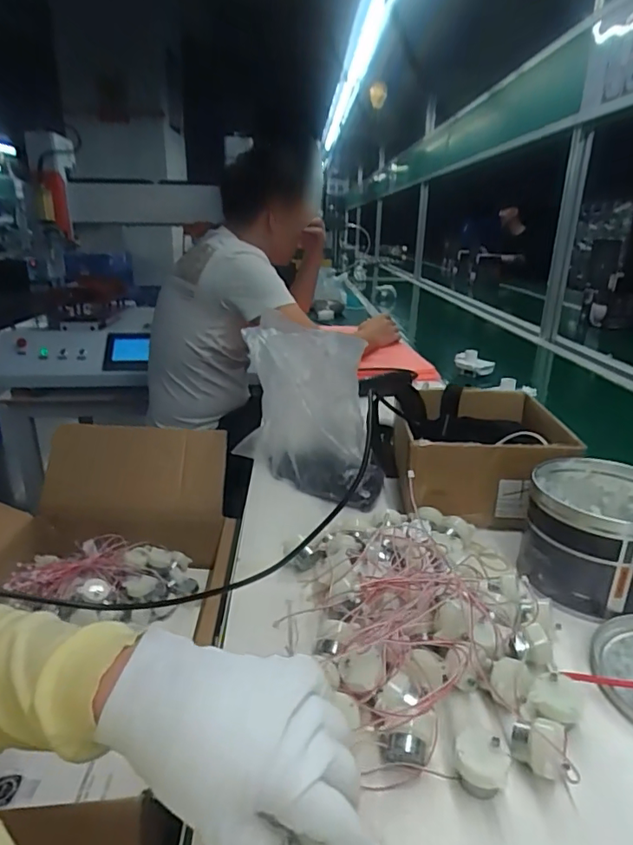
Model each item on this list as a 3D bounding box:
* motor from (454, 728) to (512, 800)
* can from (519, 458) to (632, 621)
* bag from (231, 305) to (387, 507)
[{"bbox_3d":[0.101,0.210,0.320,0.031,0.030,0.027,11,22,28],"label":"motor"},{"bbox_3d":[0.267,0.107,0.497,0.119,0.099,0.126,1,19,0],"label":"can"},{"bbox_3d":[-0.018,-0.026,0.708,0.214,0.262,0.057,-1,-3,28],"label":"bag"}]

